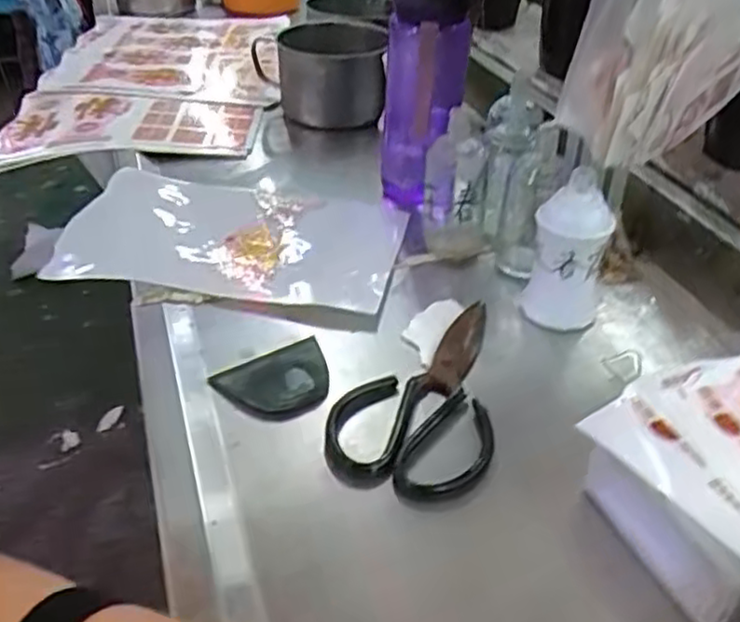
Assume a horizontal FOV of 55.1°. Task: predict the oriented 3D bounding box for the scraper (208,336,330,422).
[{"bbox_3d":[-0.063,0.049,0.491,0.077,0.009,0.062,-22,43,-23],"label":"scraper"}]

